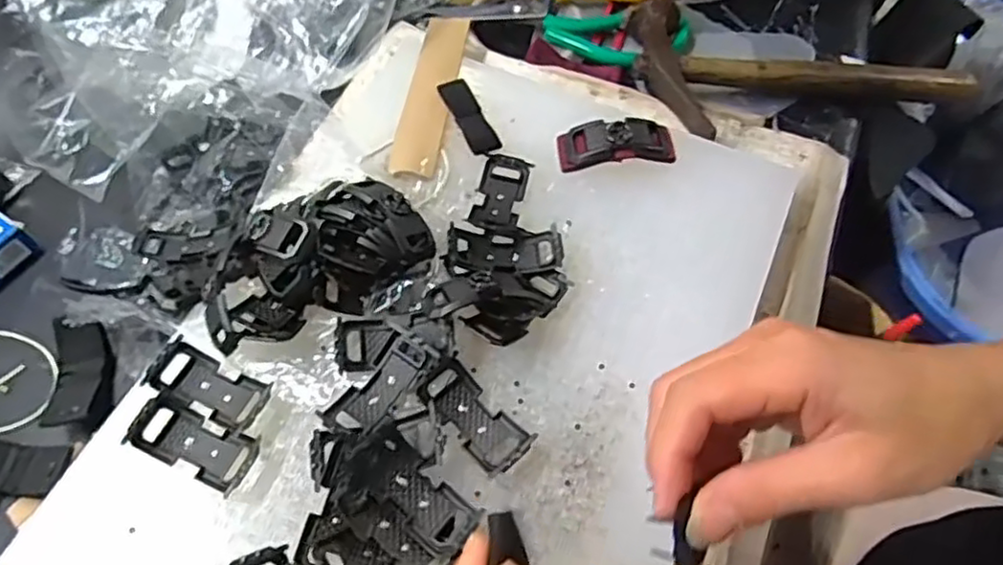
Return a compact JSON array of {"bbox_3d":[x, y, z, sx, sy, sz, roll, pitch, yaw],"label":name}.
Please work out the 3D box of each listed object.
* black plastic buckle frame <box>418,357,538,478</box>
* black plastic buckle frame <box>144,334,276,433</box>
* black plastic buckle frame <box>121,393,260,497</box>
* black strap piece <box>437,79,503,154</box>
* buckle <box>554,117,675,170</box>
[{"bbox_3d":[-0.012,0.062,0.310,0.055,0.014,0.026,41,69,20],"label":"black plastic buckle frame"},{"bbox_3d":[-0.136,0.048,0.317,0.056,0.013,0.025,21,63,11],"label":"black plastic buckle frame"},{"bbox_3d":[-0.137,0.073,0.304,0.057,0.014,0.025,21,63,11],"label":"black plastic buckle frame"},{"bbox_3d":[-0.019,-0.099,0.400,0.017,0.004,0.059,-22,63,-12],"label":"black strap piece"},{"bbox_3d":[0.066,-0.081,0.384,0.065,0.013,0.026,-6,61,-3],"label":"buckle"}]

